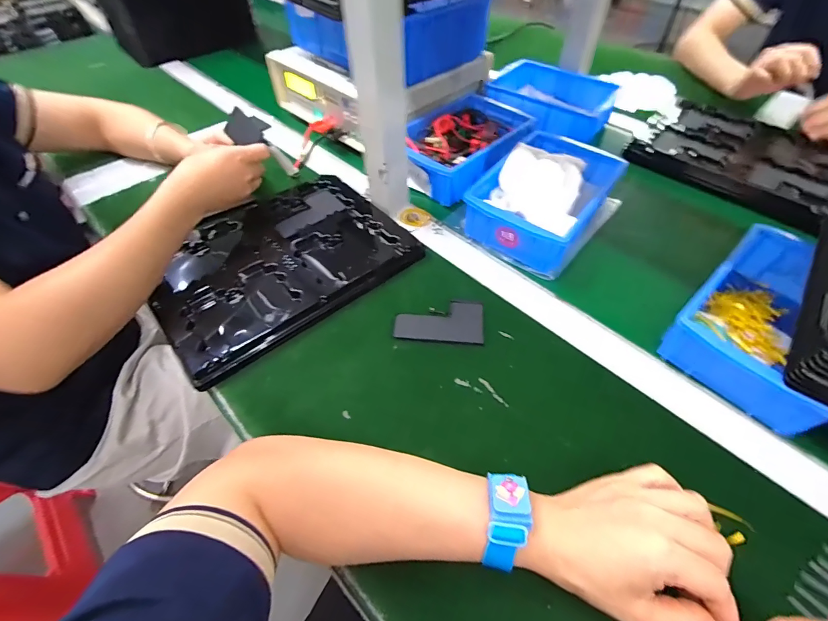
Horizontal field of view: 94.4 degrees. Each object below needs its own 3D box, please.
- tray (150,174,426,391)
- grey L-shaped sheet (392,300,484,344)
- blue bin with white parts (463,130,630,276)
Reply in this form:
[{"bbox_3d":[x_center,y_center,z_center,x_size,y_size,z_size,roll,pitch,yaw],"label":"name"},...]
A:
[{"bbox_3d":[-0.163,-0.067,0.468,0.282,0.022,0.215,-33,59,-21],"label":"tray"},{"bbox_3d":[0.028,0.010,0.417,0.095,0.008,0.051,1,53,3],"label":"grey L-shaped sheet"},{"bbox_3d":[0.172,-0.157,0.495,0.129,0.079,0.201,31,60,23],"label":"blue bin with white parts"}]

